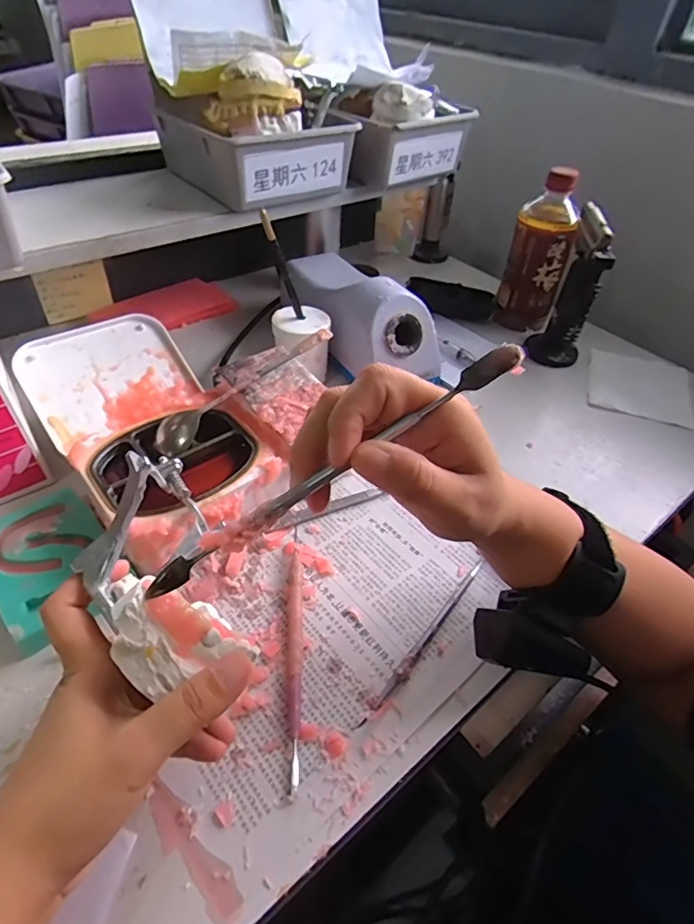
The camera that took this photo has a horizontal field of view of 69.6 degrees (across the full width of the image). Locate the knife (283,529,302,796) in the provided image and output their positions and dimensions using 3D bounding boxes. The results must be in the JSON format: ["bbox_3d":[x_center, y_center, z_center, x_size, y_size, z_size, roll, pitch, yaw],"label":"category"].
[{"bbox_3d":[-0.035,0.112,0.321,0.011,0.008,0.164,-1,46,-5],"label":"knife"}]

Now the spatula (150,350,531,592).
[{"bbox_3d":[-0.008,0.005,0.209,0.183,0.009,0.011,-33,51,3],"label":"spatula"}]

